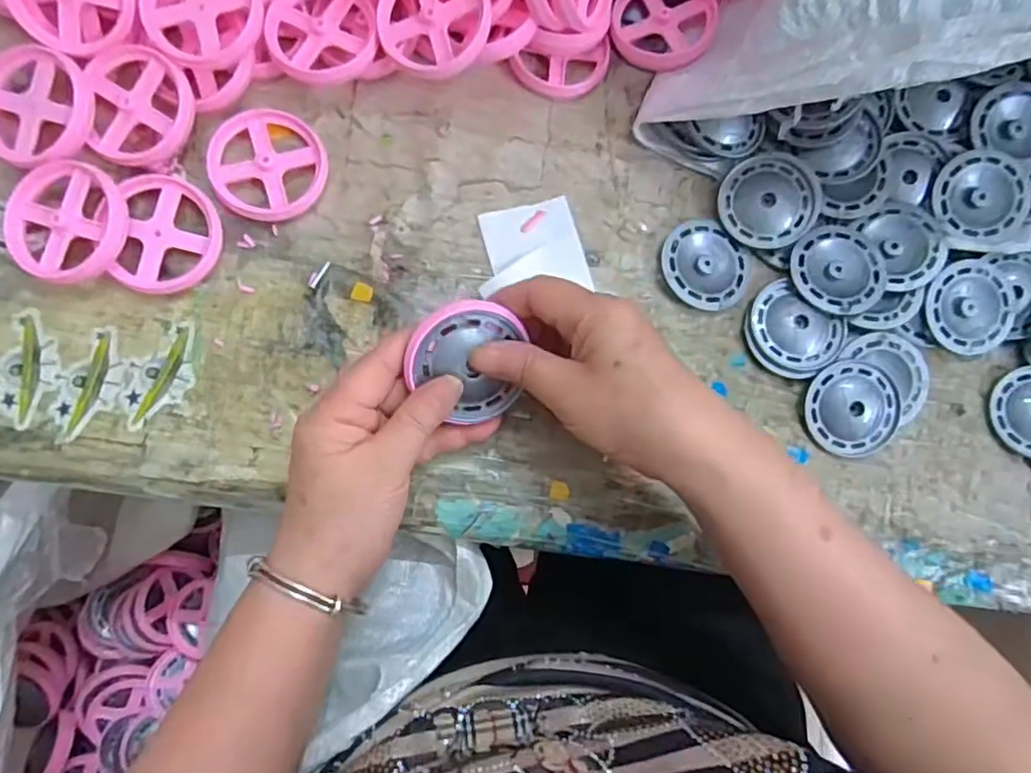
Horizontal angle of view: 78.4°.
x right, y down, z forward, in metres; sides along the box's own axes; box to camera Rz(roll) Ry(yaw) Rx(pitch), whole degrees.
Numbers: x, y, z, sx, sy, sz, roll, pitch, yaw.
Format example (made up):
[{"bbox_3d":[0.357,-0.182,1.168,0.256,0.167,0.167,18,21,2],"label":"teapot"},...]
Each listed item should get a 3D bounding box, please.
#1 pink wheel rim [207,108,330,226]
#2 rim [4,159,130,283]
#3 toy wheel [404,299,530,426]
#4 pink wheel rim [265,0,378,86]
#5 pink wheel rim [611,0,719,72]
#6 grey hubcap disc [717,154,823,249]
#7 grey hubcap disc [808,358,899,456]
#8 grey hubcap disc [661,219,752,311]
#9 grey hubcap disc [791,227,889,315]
[{"bbox_3d":[-0.142,-0.127,0.361,0.063,0.012,0.063,1,80,-7],"label":"pink wheel rim"},{"bbox_3d":[-0.238,-0.088,0.336,0.060,0.018,0.061,-32,85,-11],"label":"rim"},{"bbox_3d":[-0.025,-0.014,0.316,0.054,0.014,0.058,2,109,-17],"label":"toy wheel"},{"bbox_3d":[-0.110,-0.208,0.363,0.061,0.018,0.066,4,79,-7],"label":"pink wheel rim"},{"bbox_3d":[0.093,-0.223,0.394,0.062,0.015,0.056,22,83,10],"label":"pink wheel rim"},{"bbox_3d":[0.157,-0.115,0.390,0.057,0.014,0.057,1,80,-7],"label":"grey hubcap disc"},{"bbox_3d":[0.201,0.014,0.377,0.053,0.008,0.055,0,87,-6],"label":"grey hubcap disc"},{"bbox_3d":[0.116,-0.074,0.386,0.055,0.014,0.055,1,80,-7],"label":"grey hubcap disc"},{"bbox_3d":[0.197,-0.071,0.383,0.055,0.007,0.055,1,80,-7],"label":"grey hubcap disc"}]

